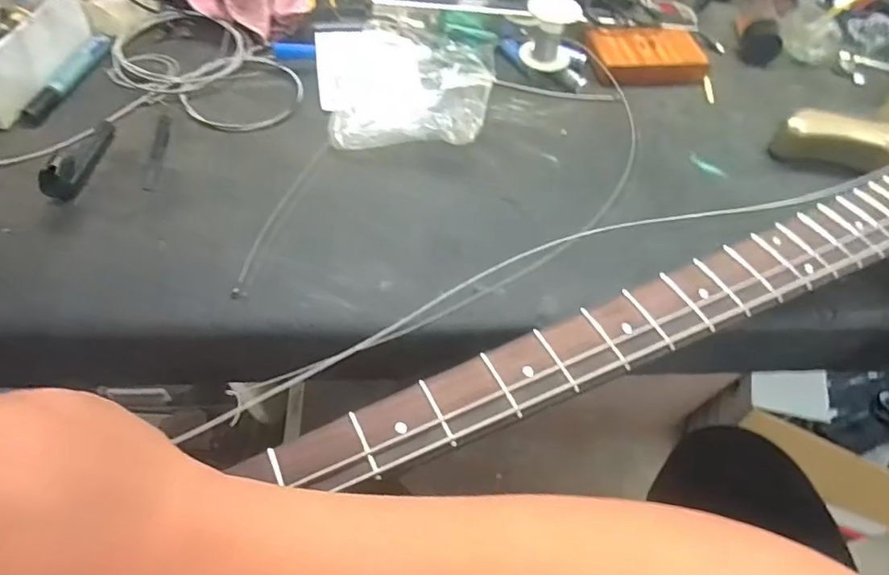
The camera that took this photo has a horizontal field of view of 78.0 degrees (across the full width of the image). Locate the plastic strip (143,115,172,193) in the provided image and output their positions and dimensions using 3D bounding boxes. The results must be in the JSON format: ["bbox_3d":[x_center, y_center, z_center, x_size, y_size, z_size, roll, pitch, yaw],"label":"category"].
[{"bbox_3d":[-0.248,-0.118,0.478,0.011,0.005,0.097,-4,51,-8],"label":"plastic strip"}]

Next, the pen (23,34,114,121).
[{"bbox_3d":[-0.356,-0.208,0.528,0.017,0.017,0.134,7,50,1],"label":"pen"}]

